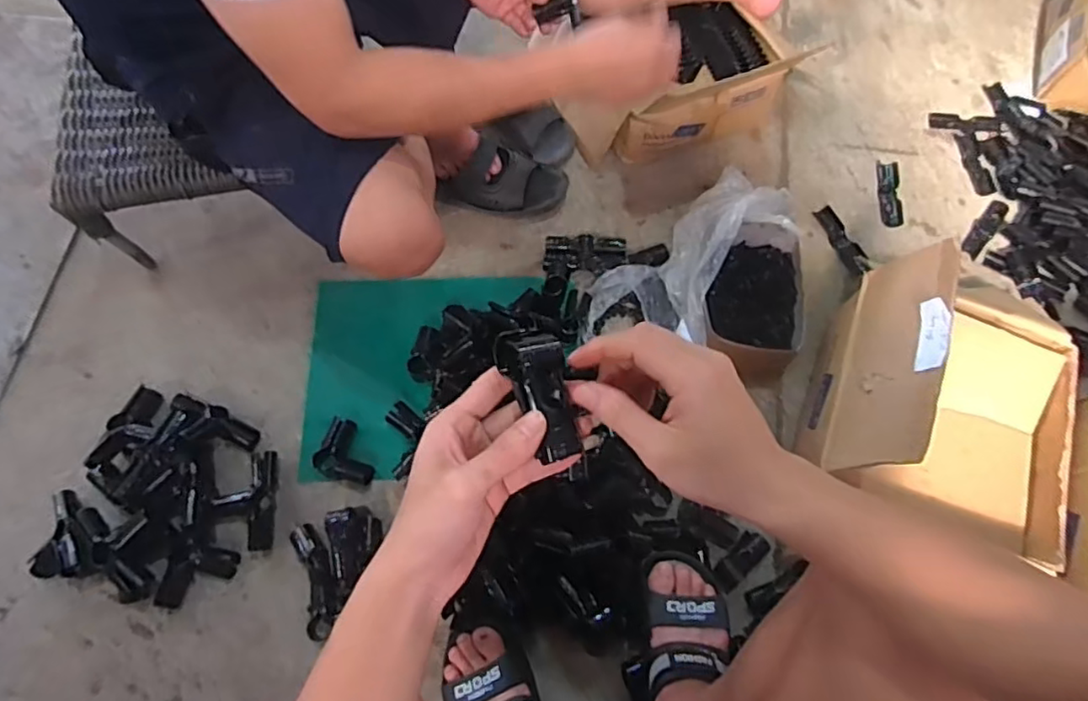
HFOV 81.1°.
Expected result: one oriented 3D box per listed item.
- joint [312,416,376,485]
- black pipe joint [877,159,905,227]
[{"bbox_3d":[-0.271,0.141,0.889,0.077,0.030,0.080,15,70,5],"label":"joint"},{"bbox_3d":[0.589,-0.267,1.079,0.035,0.015,0.126,3,69,1],"label":"black pipe joint"}]

